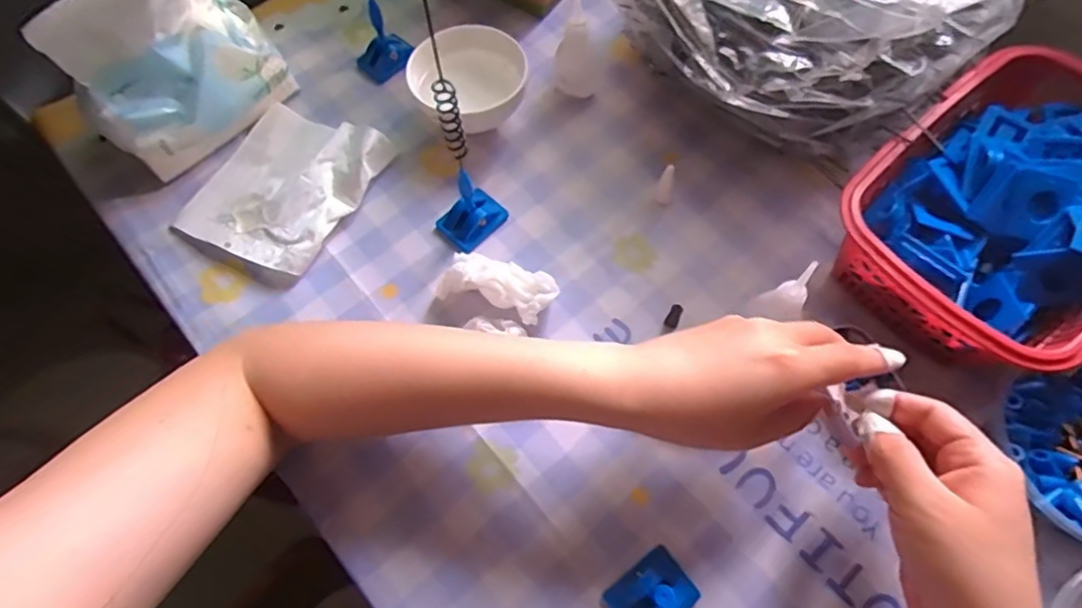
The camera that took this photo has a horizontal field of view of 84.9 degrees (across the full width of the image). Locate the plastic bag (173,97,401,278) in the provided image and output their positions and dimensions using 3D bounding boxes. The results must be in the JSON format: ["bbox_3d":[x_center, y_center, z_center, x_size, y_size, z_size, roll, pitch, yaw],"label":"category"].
[{"bbox_3d":[-0.192,-0.089,0.438,0.120,0.031,0.123,20,68,12],"label":"plastic bag"}]

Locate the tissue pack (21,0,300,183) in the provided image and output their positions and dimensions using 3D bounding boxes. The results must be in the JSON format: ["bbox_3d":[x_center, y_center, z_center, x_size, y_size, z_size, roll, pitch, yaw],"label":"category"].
[{"bbox_3d":[-0.262,-0.174,0.415,0.131,0.116,0.064,-42,70,-15],"label":"tissue pack"}]

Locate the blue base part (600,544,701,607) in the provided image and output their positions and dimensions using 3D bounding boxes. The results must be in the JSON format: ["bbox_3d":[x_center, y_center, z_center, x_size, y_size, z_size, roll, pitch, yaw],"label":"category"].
[{"bbox_3d":[0.060,0.162,0.325,0.048,0.012,0.036,-37,69,-13],"label":"blue base part"}]

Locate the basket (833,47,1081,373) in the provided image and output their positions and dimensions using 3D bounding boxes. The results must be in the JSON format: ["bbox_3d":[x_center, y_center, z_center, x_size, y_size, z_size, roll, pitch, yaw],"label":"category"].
[{"bbox_3d":[0.294,-0.058,0.375,0.202,0.082,0.148,-38,69,-13],"label":"basket"}]

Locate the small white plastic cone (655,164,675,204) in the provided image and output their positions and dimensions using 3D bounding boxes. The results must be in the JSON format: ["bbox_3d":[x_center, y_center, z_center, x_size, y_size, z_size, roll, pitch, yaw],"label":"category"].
[{"bbox_3d":[0.089,-0.086,0.427,0.012,0.033,0.011,15,67,10],"label":"small white plastic cone"}]

